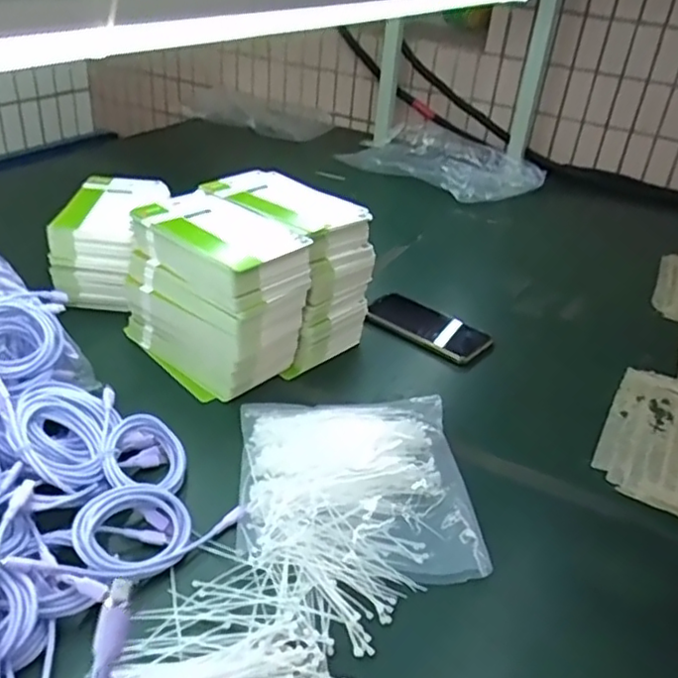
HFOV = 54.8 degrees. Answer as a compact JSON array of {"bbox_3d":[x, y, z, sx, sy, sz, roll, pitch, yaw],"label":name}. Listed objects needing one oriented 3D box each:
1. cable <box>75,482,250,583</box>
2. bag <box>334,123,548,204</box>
[{"bbox_3d":[-0.147,0.142,0.519,0.070,0.034,0.120,29,39,32],"label":"cable"},{"bbox_3d":[0.219,-0.396,1.439,0.293,0.047,0.457,-24,43,-39],"label":"bag"}]

